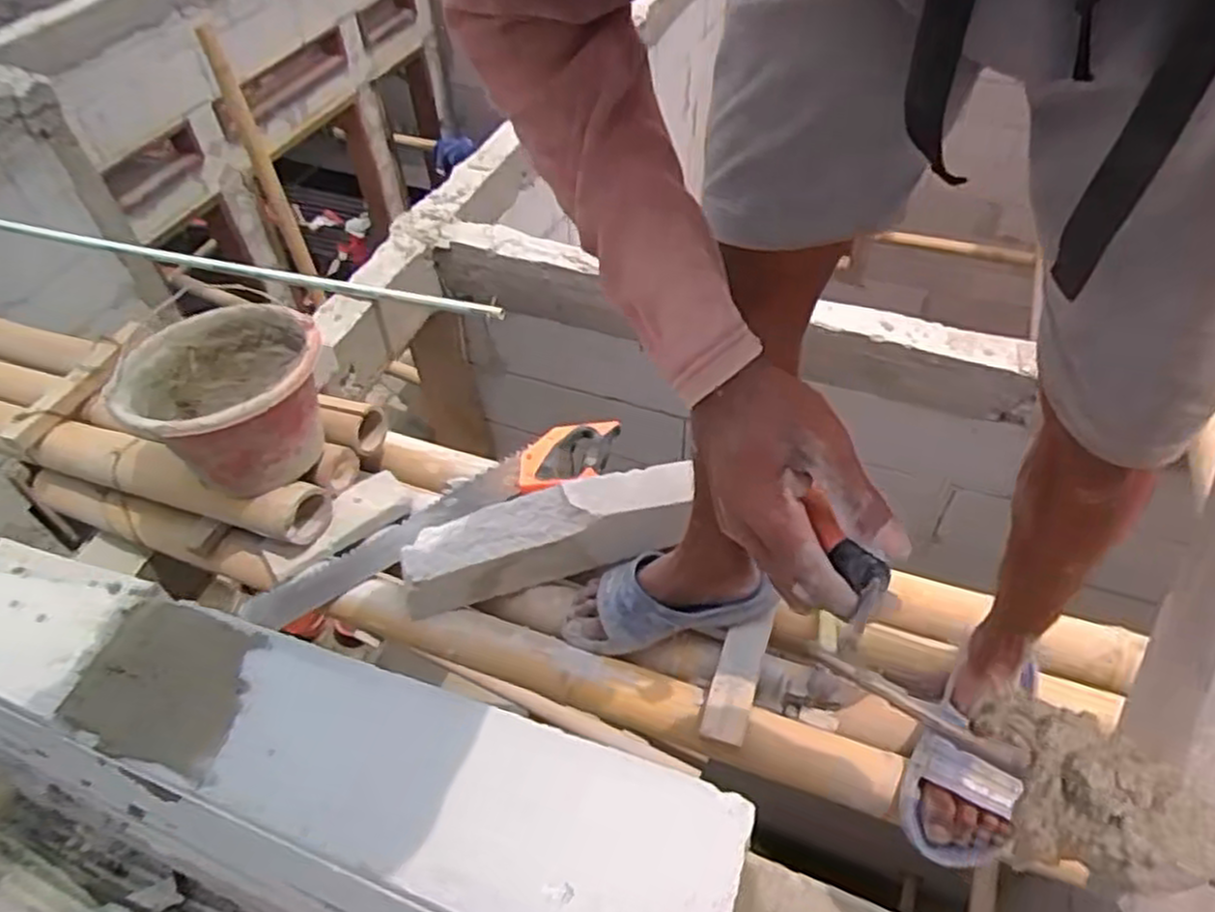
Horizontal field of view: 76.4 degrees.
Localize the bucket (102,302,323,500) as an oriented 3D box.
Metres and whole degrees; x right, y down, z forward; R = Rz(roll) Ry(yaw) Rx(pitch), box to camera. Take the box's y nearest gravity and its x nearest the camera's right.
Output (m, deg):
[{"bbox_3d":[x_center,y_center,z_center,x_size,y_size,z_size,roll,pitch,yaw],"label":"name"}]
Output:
[{"bbox_3d":[-0.472,-0.077,0.976,0.228,0.168,0.229,-1,50,2],"label":"bucket"}]

